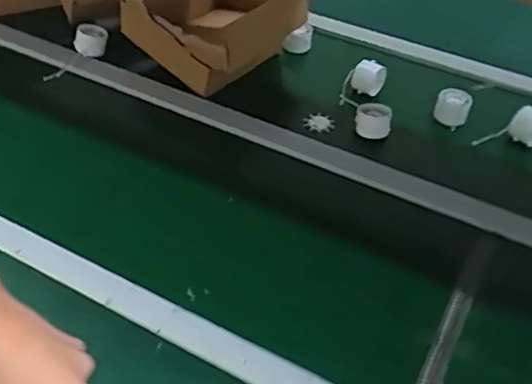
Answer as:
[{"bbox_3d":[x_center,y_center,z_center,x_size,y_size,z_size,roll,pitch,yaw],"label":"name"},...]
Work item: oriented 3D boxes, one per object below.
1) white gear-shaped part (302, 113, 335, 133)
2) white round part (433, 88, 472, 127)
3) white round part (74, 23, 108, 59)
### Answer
[{"bbox_3d":[0.080,-0.106,0.935,0.044,0.018,0.031,0,44,-4],"label":"white gear-shaped part"},{"bbox_3d":[0.289,-0.131,0.944,0.050,0.051,0.050,2,44,-2],"label":"white round part"},{"bbox_3d":[-0.295,-0.253,1.033,0.057,0.045,0.054,-8,45,-11],"label":"white round part"}]

